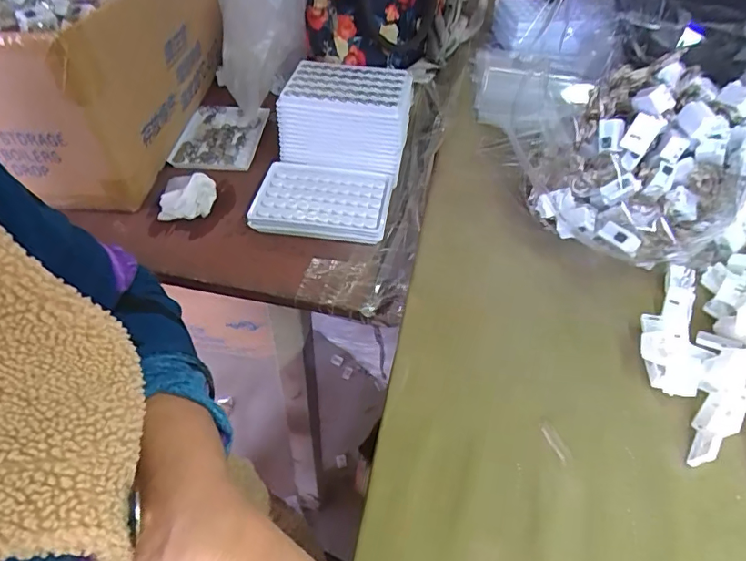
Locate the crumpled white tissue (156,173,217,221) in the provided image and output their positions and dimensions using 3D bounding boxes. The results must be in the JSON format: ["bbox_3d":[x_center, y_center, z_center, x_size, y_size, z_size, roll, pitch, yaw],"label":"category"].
[{"bbox_3d":[-0.190,-0.084,0.506,0.052,0.031,0.047,12,46,11],"label":"crumpled white tissue"}]

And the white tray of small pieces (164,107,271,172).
[{"bbox_3d":[-0.178,-0.169,0.602,0.089,0.019,0.121,3,45,2],"label":"white tray of small pieces"}]

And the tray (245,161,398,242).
[{"bbox_3d":[-0.050,-0.079,0.513,0.130,0.020,0.092,6,45,5],"label":"tray"}]

